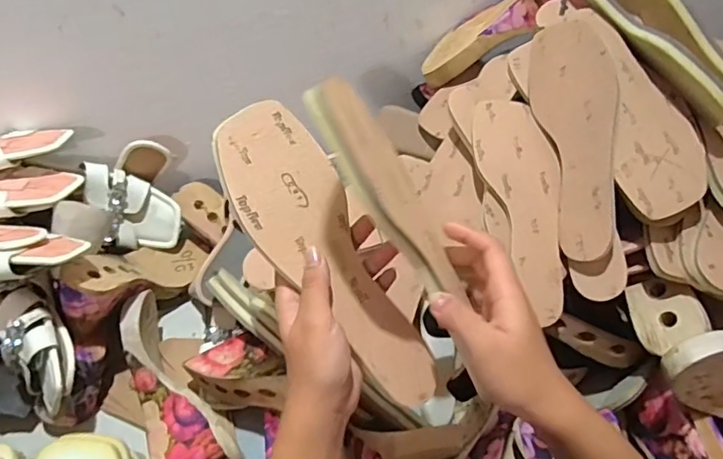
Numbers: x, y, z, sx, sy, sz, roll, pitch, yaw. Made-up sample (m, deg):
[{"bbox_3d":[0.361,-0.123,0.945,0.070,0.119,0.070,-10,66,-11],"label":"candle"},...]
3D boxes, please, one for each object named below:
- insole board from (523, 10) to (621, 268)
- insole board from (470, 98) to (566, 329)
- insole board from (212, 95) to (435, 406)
[{"bbox_3d":[0.215,-0.097,0.525,0.013,0.083,0.240,10,65,-41],"label":"insole board"},{"bbox_3d":[0.162,-0.029,0.531,0.074,0.011,0.230,-7,70,-3],"label":"insole board"},{"bbox_3d":[-0.027,0.019,0.377,0.080,0.004,0.235,-25,85,-31],"label":"insole board"}]

